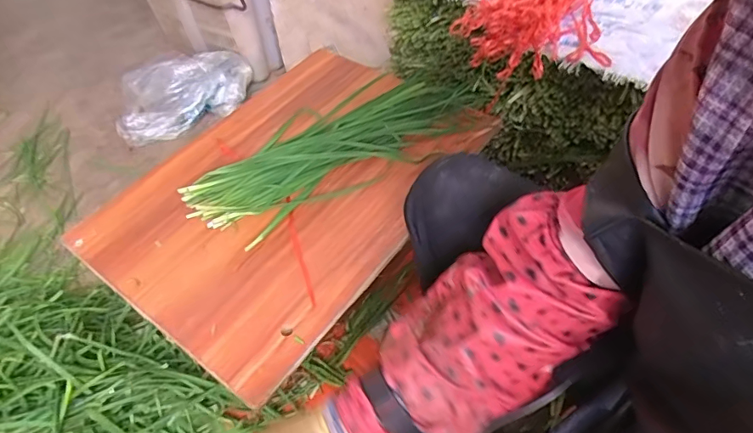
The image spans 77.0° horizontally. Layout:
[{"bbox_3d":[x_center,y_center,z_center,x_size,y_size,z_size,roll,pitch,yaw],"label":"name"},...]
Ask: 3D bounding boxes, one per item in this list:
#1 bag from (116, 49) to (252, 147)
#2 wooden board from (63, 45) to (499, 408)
[{"bbox_3d":[-0.501,-0.321,1.227,0.354,0.157,0.133,-18,52,-9],"label":"bag"},{"bbox_3d":[-0.113,-0.069,0.710,0.391,0.029,0.564,29,57,23],"label":"wooden board"}]

